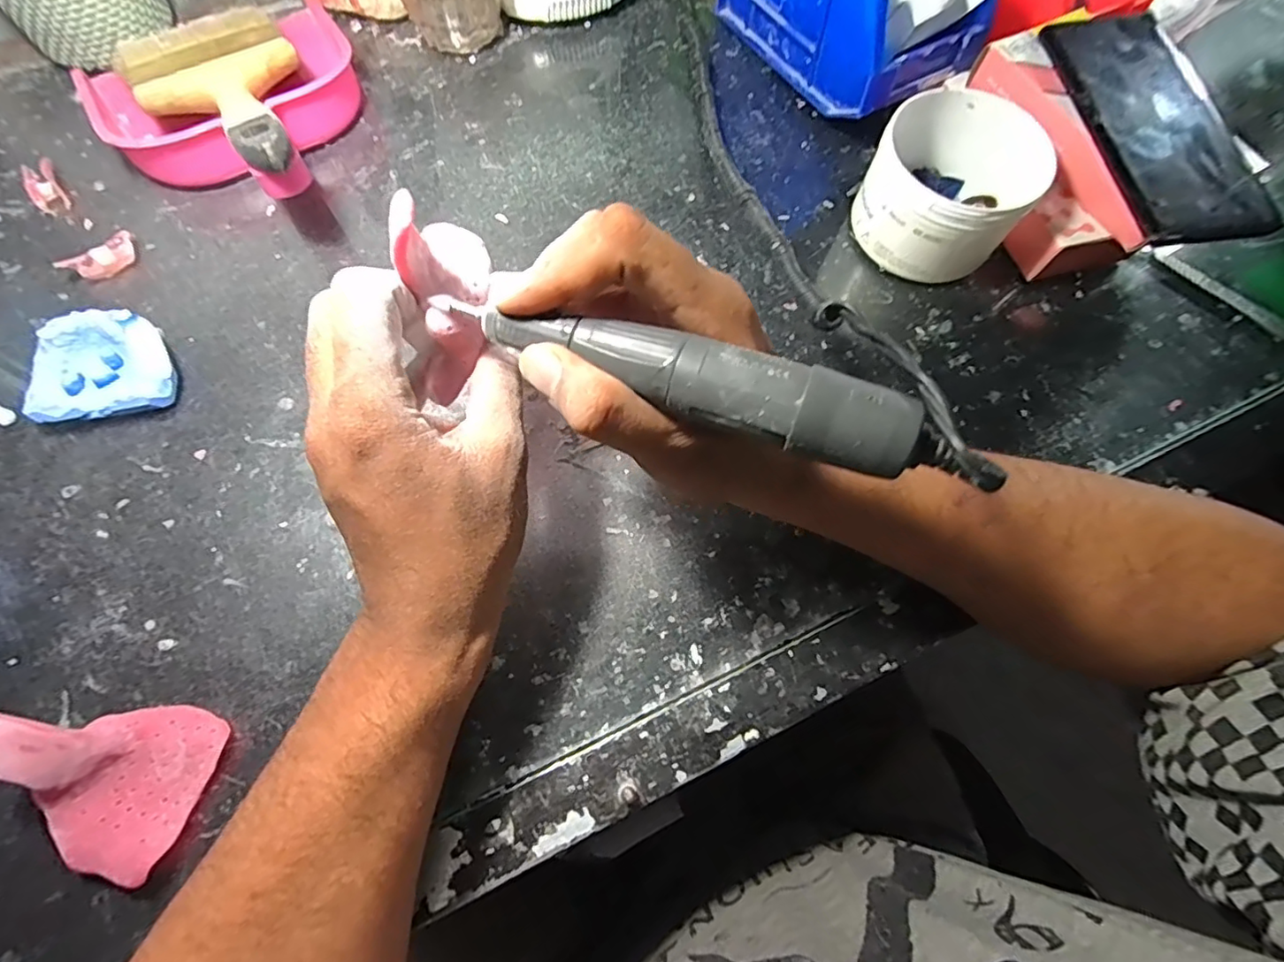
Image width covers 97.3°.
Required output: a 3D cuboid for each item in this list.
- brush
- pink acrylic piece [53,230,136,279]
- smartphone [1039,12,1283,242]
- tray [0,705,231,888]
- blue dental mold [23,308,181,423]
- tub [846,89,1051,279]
[{"bbox_3d":[-0.243,-0.230,0.333,0.095,0.019,0.210,-33,61,-14],"label":"brush"},{"bbox_3d":[-0.313,-0.130,0.330,0.015,0.015,0.039,37,72,11],"label":"pink acrylic piece"},{"bbox_3d":[0.291,-0.203,0.318,0.073,0.014,0.163,-6,70,-5],"label":"smartphone"},{"bbox_3d":[-0.218,0.123,0.222,0.068,0.046,0.061,4,69,-1],"label":"tray"},{"bbox_3d":[-0.288,-0.060,0.299,0.067,0.025,0.052,-13,71,-7],"label":"blue dental mold"},{"bbox_3d":[0.182,-0.174,0.341,0.087,0.066,0.088,1,69,-2],"label":"tub"}]

